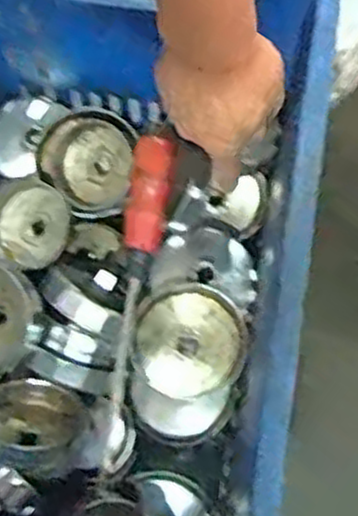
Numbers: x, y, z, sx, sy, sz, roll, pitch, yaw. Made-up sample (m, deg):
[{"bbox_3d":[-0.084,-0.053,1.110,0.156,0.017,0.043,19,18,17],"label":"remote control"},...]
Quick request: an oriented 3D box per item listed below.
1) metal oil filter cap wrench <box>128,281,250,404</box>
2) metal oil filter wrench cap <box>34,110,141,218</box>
[{"bbox_3d":[0.008,0.071,0.661,0.095,0.024,0.094,25,72,8],"label":"metal oil filter cap wrench"},{"bbox_3d":[-0.086,-0.084,0.729,0.091,0.043,0.102,12,71,3],"label":"metal oil filter wrench cap"}]

